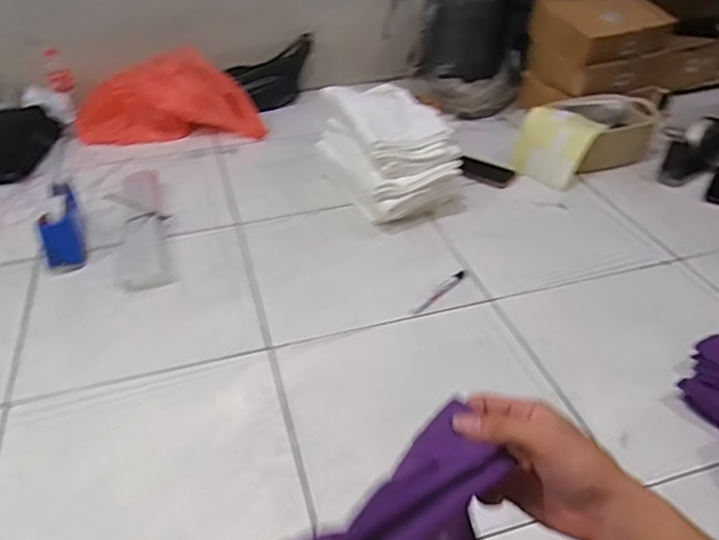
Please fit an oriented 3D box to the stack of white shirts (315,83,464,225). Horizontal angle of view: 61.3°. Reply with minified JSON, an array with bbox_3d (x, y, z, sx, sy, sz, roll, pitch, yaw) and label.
[{"bbox_3d":[0.063,-0.264,1.327,0.213,0.201,0.318,-18,42,-19],"label":"stack of white shirts"}]

